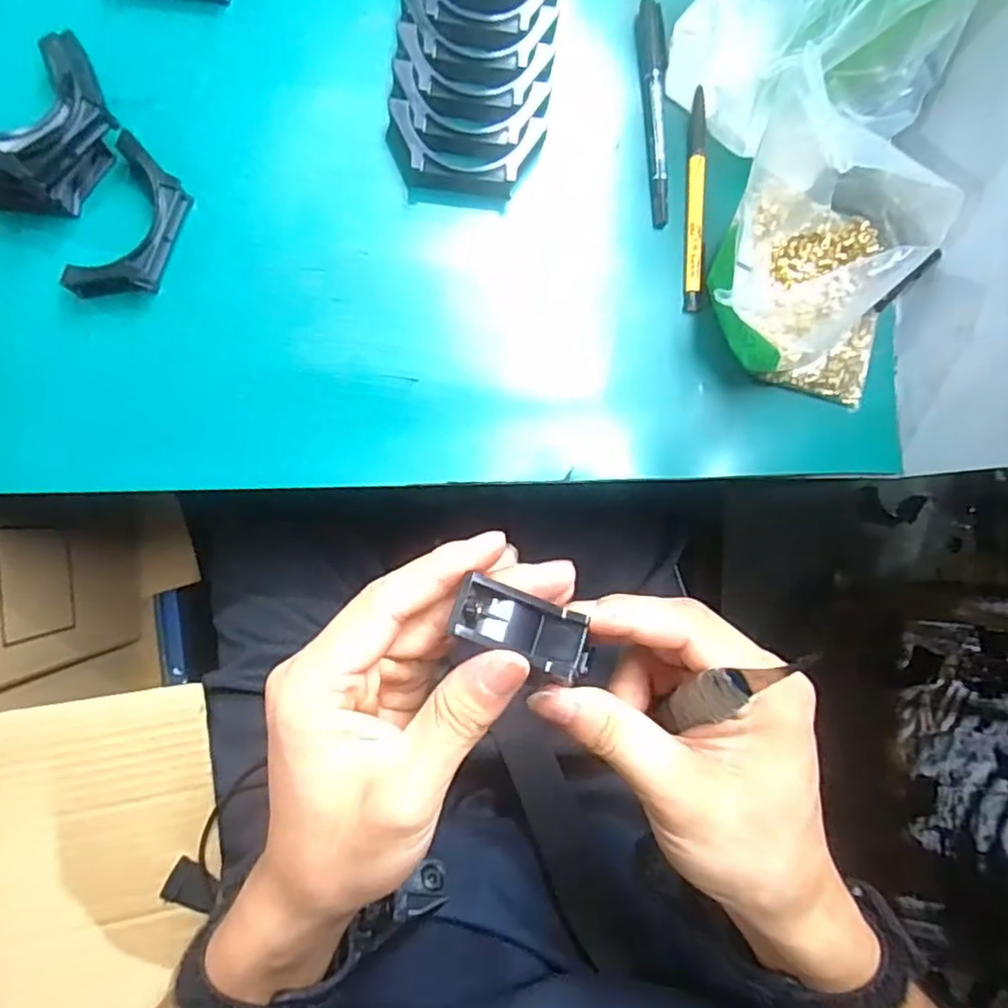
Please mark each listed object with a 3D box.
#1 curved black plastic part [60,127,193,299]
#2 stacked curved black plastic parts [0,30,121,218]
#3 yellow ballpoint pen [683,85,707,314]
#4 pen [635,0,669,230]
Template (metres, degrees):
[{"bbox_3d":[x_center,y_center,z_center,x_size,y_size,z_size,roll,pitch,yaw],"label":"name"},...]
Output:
[{"bbox_3d":[-0.209,-0.157,0.371,0.040,0.020,0.093,18,87,-4],"label":"curved black plastic part"},{"bbox_3d":[-0.257,-0.200,0.358,0.060,0.044,0.101,43,85,-2],"label":"stacked curved black plastic parts"},{"bbox_3d":[0.120,-0.189,0.410,0.012,0.008,0.138,2,88,-5],"label":"yellow ballpoint pen"},{"bbox_3d":[0.094,-0.242,0.407,0.017,0.010,0.138,-4,88,-5],"label":"pen"}]

